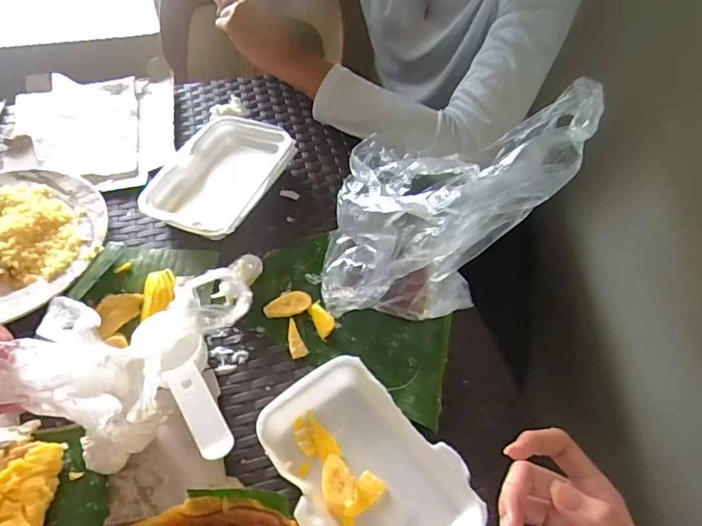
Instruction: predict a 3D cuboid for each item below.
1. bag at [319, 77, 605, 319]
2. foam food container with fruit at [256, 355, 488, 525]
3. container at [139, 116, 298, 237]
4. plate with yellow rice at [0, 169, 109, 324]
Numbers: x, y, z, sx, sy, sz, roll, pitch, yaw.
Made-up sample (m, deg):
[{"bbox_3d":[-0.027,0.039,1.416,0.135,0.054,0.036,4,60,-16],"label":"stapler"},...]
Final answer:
[{"bbox_3d":[0.082,-0.049,0.457,0.197,0.212,0.128,6,52,1],"label":"bag"},{"bbox_3d":[0.010,0.168,0.401,0.113,0.032,0.176,-35,62,-26],"label":"foam food container with fruit"},{"bbox_3d":[-0.152,-0.099,0.595,0.129,0.041,0.185,17,53,9],"label":"container"},{"bbox_3d":[-0.378,-0.031,0.541,0.222,0.023,0.194,7,52,1],"label":"plate with yellow rice"}]

